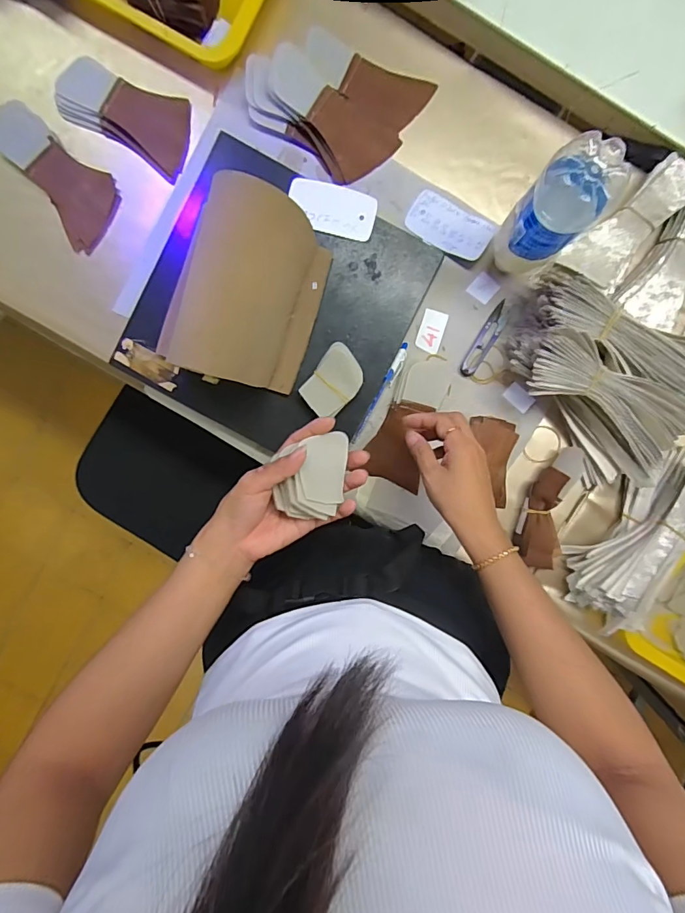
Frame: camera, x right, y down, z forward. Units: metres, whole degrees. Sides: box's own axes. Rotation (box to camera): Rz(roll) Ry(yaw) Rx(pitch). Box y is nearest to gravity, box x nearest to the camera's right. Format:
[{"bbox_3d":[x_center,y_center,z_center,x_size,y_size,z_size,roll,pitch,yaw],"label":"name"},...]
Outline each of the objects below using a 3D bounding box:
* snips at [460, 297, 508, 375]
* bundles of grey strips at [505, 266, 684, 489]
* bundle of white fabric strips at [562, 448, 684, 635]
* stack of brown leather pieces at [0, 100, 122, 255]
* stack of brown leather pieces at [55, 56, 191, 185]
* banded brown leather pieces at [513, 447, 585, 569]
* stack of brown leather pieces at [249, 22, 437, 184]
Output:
[{"bbox_3d":[0.177,-0.144,0.555,0.022,0.005,0.100,31,95,-1],"label":"snips"},{"bbox_3d":[0.296,-0.091,0.517,0.237,0.085,0.173,37,95,-2],"label":"bundles of grey strips"},{"bbox_3d":[0.374,0.103,0.544,0.099,0.073,0.227,41,95,-2],"label":"bundle of white fabric strips"},{"bbox_3d":[-0.345,-0.349,0.547,0.086,0.009,0.176,-37,102,1],"label":"stack of brown leather pieces"},{"bbox_3d":[-0.256,-0.412,0.536,0.157,0.019,0.085,29,95,-1],"label":"stack of brown leather pieces"},{"bbox_3d":[0.255,0.062,0.554,0.051,0.043,0.151,15,96,0],"label":"banded brown leather pieces"},{"bbox_3d":[-0.011,-0.426,0.524,0.190,0.032,0.148,32,95,-1],"label":"stack of brown leather pieces"}]

